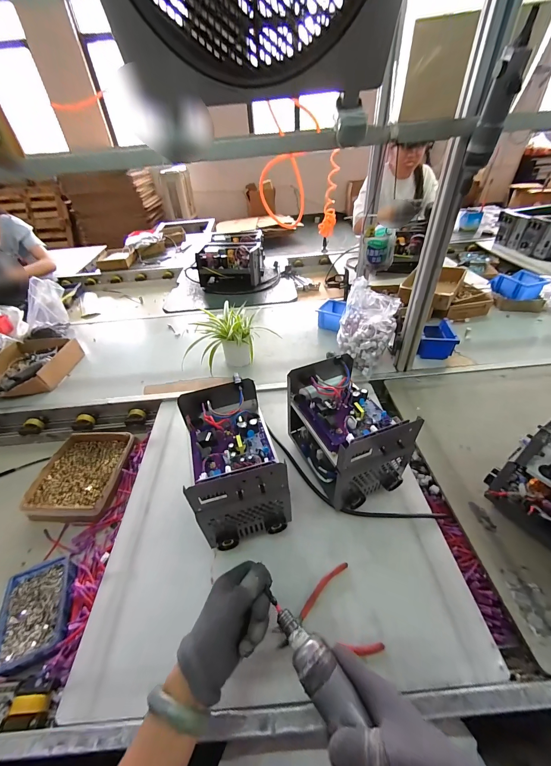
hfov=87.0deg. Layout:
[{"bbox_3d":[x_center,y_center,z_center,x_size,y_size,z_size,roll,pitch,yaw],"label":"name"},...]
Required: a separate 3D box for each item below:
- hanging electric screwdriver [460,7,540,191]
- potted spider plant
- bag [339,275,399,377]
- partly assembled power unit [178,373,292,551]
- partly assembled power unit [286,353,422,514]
[{"bbox_3d":[0.344,-0.412,0.465,0.042,0.200,0.049,12,44,18],"label":"hanging electric screwdriver"},{"bbox_3d":[-0.157,-0.131,0.908,0.184,0.143,0.225,11,43,17],"label":"potted spider plant"},{"bbox_3d":[0.258,-0.157,0.844,0.155,0.198,0.142,30,51,33],"label":"bag"},{"bbox_3d":[-0.078,0.150,0.550,0.145,0.195,0.238,-14,42,-11],"label":"partly assembled power unit"},{"bbox_3d":[0.135,0.094,0.581,0.144,0.184,0.232,-20,43,-17],"label":"partly assembled power unit"}]

